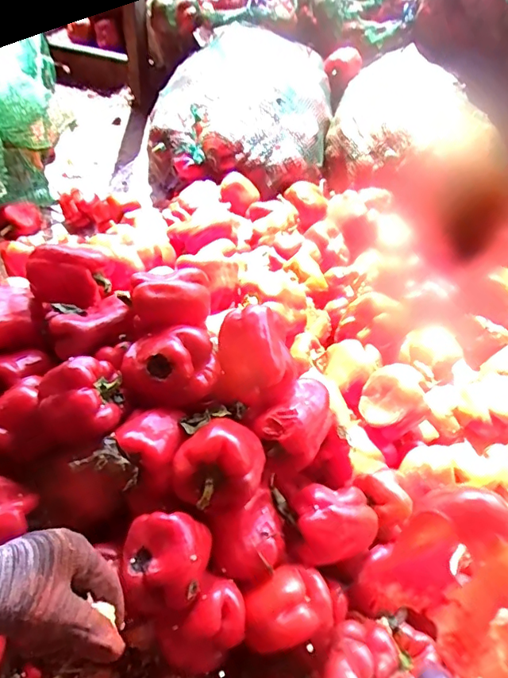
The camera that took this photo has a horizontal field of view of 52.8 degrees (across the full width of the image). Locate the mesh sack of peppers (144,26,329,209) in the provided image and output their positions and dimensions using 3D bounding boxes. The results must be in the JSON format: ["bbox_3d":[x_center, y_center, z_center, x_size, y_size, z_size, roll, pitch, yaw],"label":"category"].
[{"bbox_3d":[-0.033,-0.554,1.269,0.424,0.240,0.491,8,49,3],"label":"mesh sack of peppers"}]

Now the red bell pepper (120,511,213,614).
[{"bbox_3d":[-0.091,0.224,0.520,0.084,0.065,0.078,2,48,-2],"label":"red bell pepper"}]

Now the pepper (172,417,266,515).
[{"bbox_3d":[-0.036,0.128,0.555,0.094,0.076,0.092,6,48,1],"label":"pepper"}]

